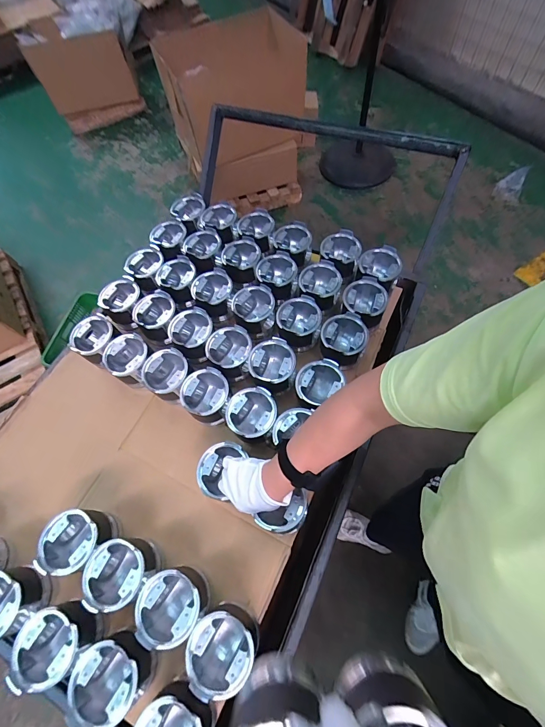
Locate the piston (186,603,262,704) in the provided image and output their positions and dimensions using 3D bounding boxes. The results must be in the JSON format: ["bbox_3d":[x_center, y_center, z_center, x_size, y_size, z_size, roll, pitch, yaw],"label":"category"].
[{"bbox_3d":[-0.075,0.432,0.505,0.094,0.095,0.099,1,63,-2],"label":"piston"}]

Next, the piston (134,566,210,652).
[{"bbox_3d":[-0.158,0.388,0.535,0.105,0.081,0.103,7,63,1],"label":"piston"}]

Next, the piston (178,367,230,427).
[{"bbox_3d":[-0.130,0.069,0.678,0.088,0.079,0.096,1,63,-2],"label":"piston"}]

